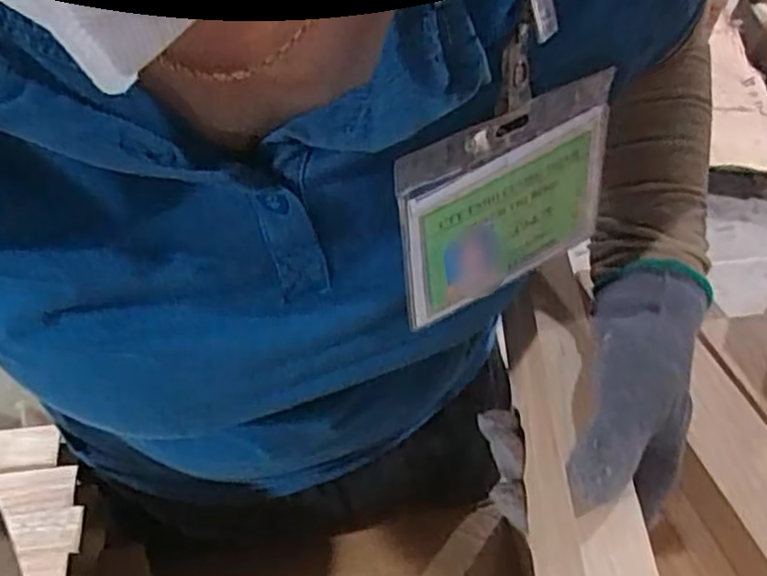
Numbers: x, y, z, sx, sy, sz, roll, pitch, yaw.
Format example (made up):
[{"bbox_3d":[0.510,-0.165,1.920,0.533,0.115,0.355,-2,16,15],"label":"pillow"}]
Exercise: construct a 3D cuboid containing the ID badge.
[{"bbox_3d":[0.048,-0.032,0.283,0.097,0.083,0.004,-26,46,-22],"label":"ID badge"}]

